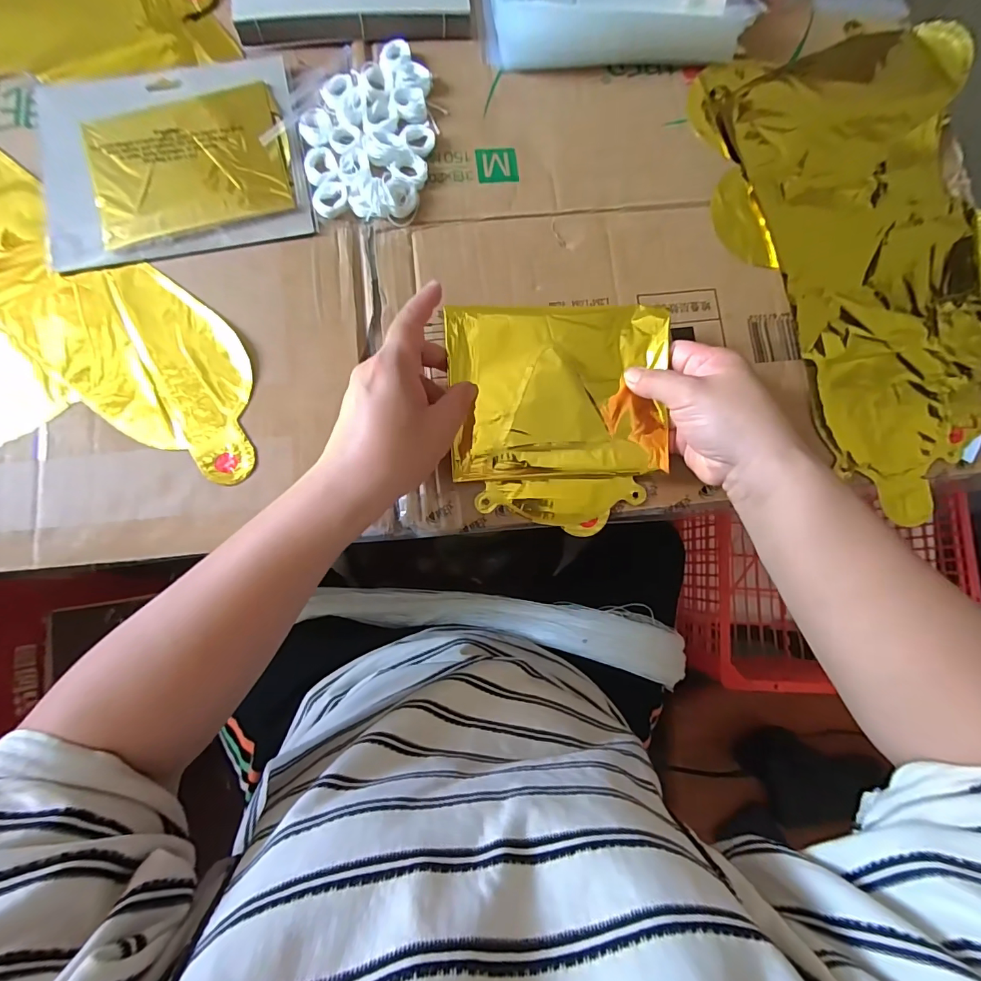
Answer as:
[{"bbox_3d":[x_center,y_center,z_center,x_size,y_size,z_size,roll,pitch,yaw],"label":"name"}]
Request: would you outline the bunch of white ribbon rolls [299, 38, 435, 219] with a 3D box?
[{"bbox_3d":[-0.099,-0.293,0.359,0.101,0.019,0.160,-3,81,-3],"label":"bunch of white ribbon rolls"}]

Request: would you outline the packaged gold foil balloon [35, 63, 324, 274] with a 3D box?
[{"bbox_3d":[-0.251,-0.263,0.353,0.197,0.008,0.168,-12,81,-4],"label":"packaged gold foil balloon"}]

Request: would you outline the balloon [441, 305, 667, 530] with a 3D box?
[{"bbox_3d":[0.049,-0.052,0.324,0.153,0.016,0.154,-2,95,-1],"label":"balloon"}]

